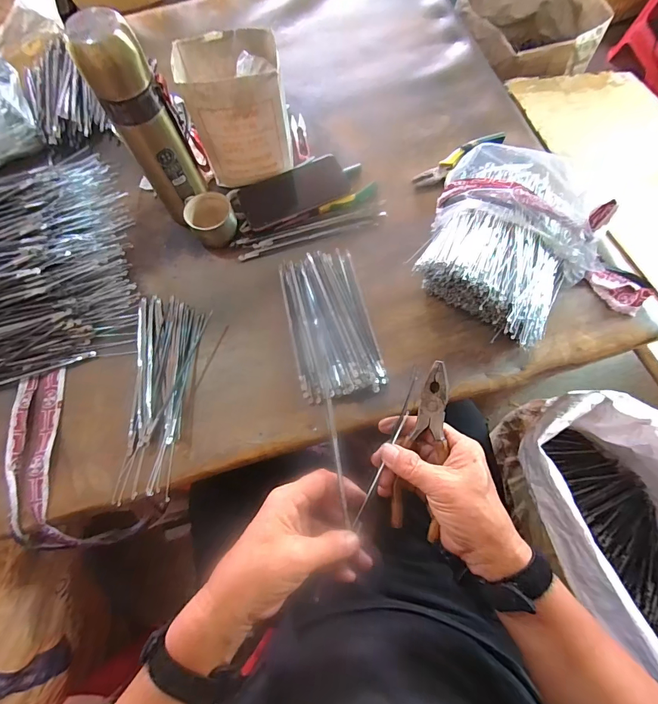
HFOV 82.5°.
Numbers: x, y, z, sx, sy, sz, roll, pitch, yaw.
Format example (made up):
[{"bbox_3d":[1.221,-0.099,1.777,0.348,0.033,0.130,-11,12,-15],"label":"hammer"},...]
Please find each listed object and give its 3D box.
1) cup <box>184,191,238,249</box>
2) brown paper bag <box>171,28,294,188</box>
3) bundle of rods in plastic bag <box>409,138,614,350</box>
[{"bbox_3d":[-0.161,-0.182,0.522,0.061,0.044,0.064,-1,70,2],"label":"cup"},{"bbox_3d":[-0.120,-0.319,0.509,0.118,0.150,0.096,-8,70,0],"label":"brown paper bag"},{"bbox_3d":[0.211,-0.138,0.461,0.200,0.072,0.203,39,76,15],"label":"bundle of rods in plastic bag"}]

